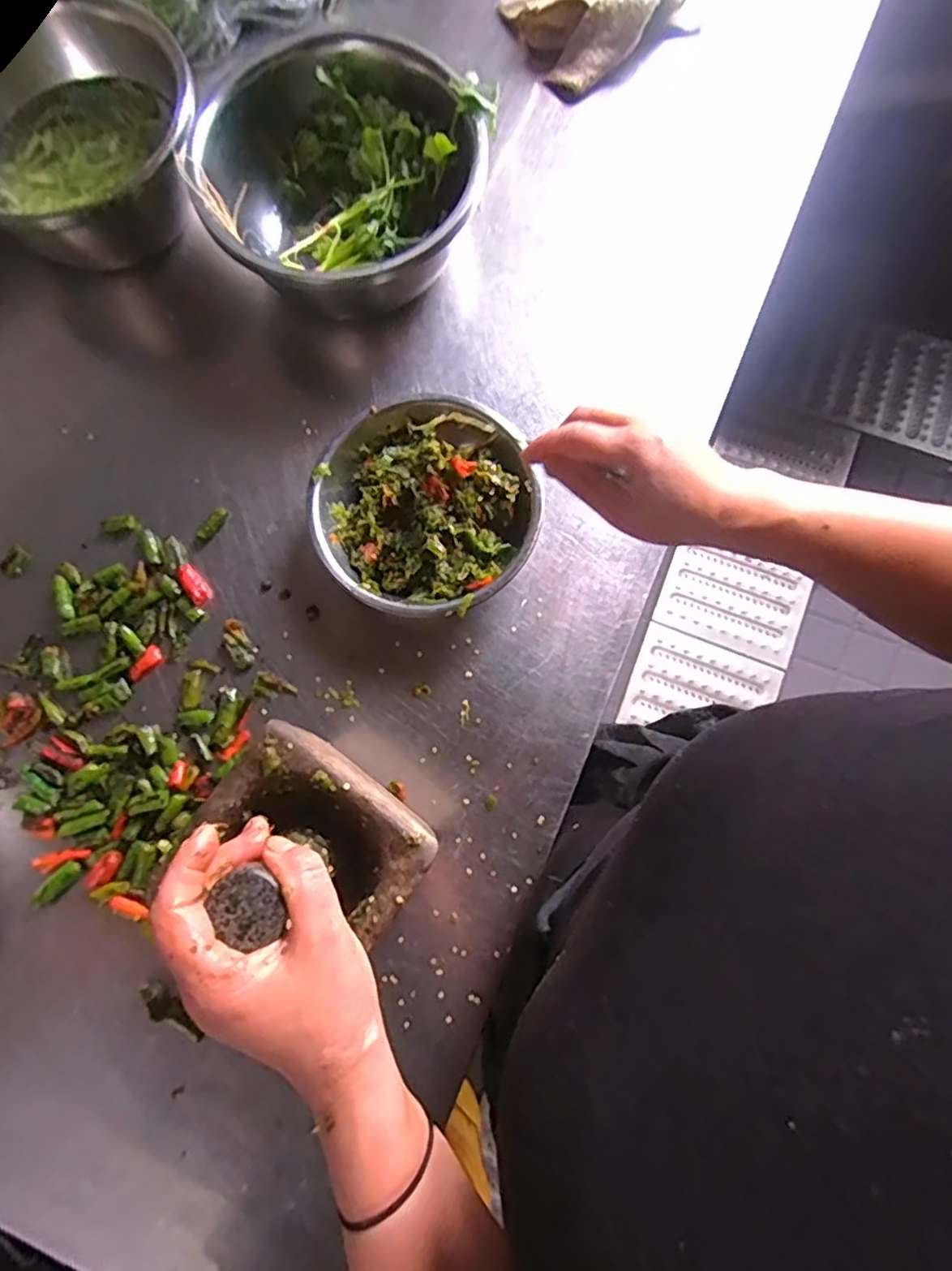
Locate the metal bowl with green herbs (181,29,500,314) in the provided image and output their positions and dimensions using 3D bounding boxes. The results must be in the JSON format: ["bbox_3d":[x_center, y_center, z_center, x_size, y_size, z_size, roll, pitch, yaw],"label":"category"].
[{"bbox_3d":[-0.112,-0.392,0.546,0.238,0.108,0.226,0,79,0],"label":"metal bowl with green herbs"}]

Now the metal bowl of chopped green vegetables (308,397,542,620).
[{"bbox_3d":[-0.043,-0.108,0.511,0.182,0.051,0.183,0,79,0],"label":"metal bowl of chopped green vegetables"}]

